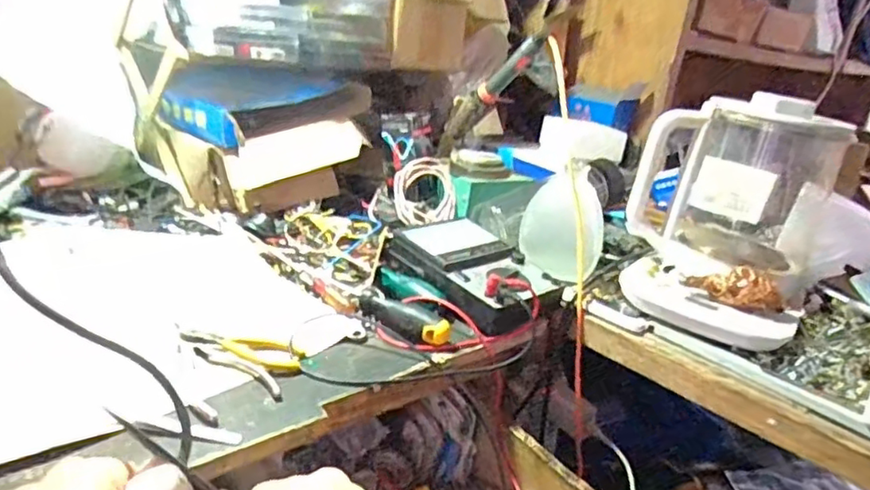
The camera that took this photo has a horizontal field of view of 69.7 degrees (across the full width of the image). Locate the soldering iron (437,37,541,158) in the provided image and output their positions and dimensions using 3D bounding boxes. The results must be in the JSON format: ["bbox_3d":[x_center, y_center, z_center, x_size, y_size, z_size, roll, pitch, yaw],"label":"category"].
[{"bbox_3d":[0.058,-0.186,0.810,0.028,0.030,0.265,-4,-19,-28],"label":"soldering iron"}]

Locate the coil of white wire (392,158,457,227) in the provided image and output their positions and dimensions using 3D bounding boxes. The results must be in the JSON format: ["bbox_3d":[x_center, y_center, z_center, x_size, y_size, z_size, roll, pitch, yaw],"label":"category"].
[{"bbox_3d":[-0.014,-0.068,0.815,0.083,0.090,0.021,-10,-5,-21],"label":"coil of white wire"}]

